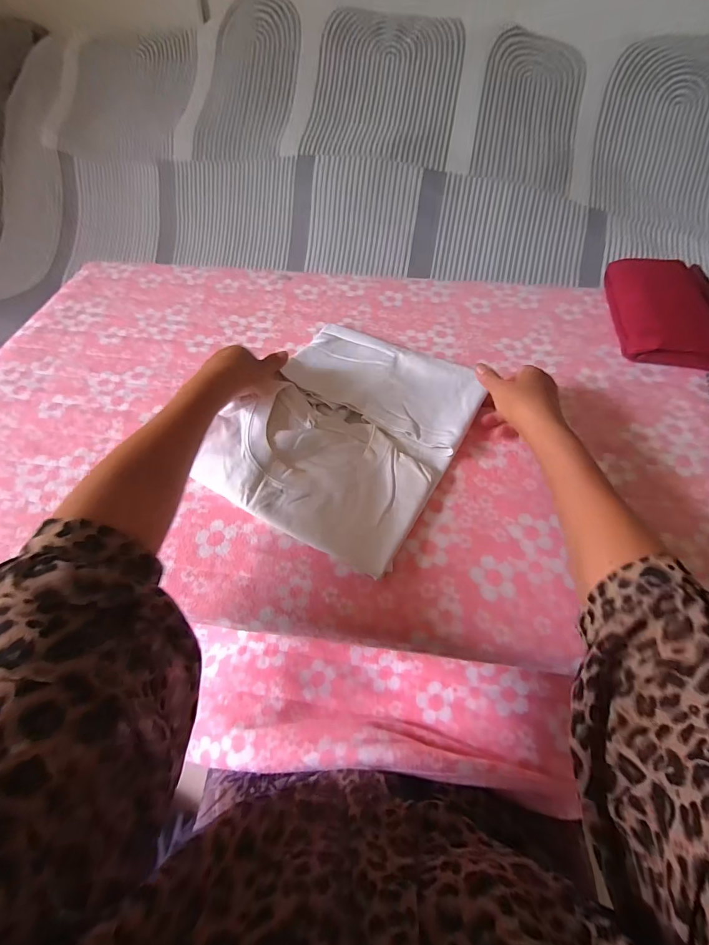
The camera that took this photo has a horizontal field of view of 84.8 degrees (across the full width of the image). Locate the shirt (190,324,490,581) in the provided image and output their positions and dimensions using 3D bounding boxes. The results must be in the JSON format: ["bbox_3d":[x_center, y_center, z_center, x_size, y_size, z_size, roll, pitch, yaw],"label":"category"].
[{"bbox_3d":[-0.005,-0.064,0.485,0.257,0.024,0.321,25,60,18],"label":"shirt"}]

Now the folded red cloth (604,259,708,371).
[{"bbox_3d":[0.470,-0.254,0.594,0.116,0.071,0.224,8,56,6],"label":"folded red cloth"}]

